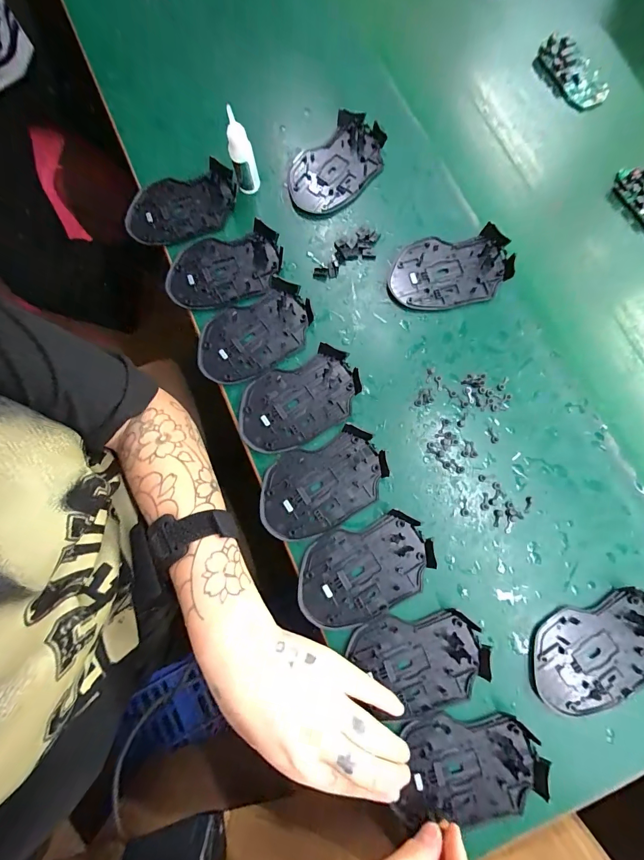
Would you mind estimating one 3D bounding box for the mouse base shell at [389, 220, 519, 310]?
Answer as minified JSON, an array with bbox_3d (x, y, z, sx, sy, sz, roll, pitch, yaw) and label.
[{"bbox_3d":[0.124,-0.155,0.349,0.111,0.019,0.070,-5,80,-1],"label":"mouse base shell"}]

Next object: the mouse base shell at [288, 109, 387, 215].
[{"bbox_3d":[0.014,-0.272,0.370,0.112,0.018,0.072,-37,82,-6],"label":"mouse base shell"}]

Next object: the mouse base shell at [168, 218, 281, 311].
[{"bbox_3d":[-0.096,-0.160,0.357,0.112,0.014,0.071,-13,80,-3],"label":"mouse base shell"}]

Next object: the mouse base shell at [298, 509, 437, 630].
[{"bbox_3d":[0.035,0.116,0.300,0.114,0.009,0.072,-24,81,-4],"label":"mouse base shell"}]

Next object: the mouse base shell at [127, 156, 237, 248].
[{"bbox_3d":[-0.144,-0.229,0.372,0.116,0.017,0.071,-18,80,-3],"label":"mouse base shell"}]

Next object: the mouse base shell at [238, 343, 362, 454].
[{"bbox_3d":[-0.022,-0.027,0.331,0.114,0.011,0.071,-28,81,-5],"label":"mouse base shell"}]

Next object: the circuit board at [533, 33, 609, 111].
[{"bbox_3d":[0.276,-0.396,0.399,0.044,0.016,0.092,-32,82,-6],"label":"circuit board"}]

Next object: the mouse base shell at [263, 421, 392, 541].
[{"bbox_3d":[0.000,0.047,0.314,0.112,0.010,0.071,-29,81,-5],"label":"mouse base shell"}]

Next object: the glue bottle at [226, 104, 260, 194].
[{"bbox_3d":[-0.076,-0.261,0.344,0.022,0.070,0.016,-7,80,-2],"label":"glue bottle"}]

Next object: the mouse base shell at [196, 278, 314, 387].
[{"bbox_3d":[-0.065,-0.091,0.345,0.114,0.011,0.072,-32,81,-6],"label":"mouse base shell"}]

